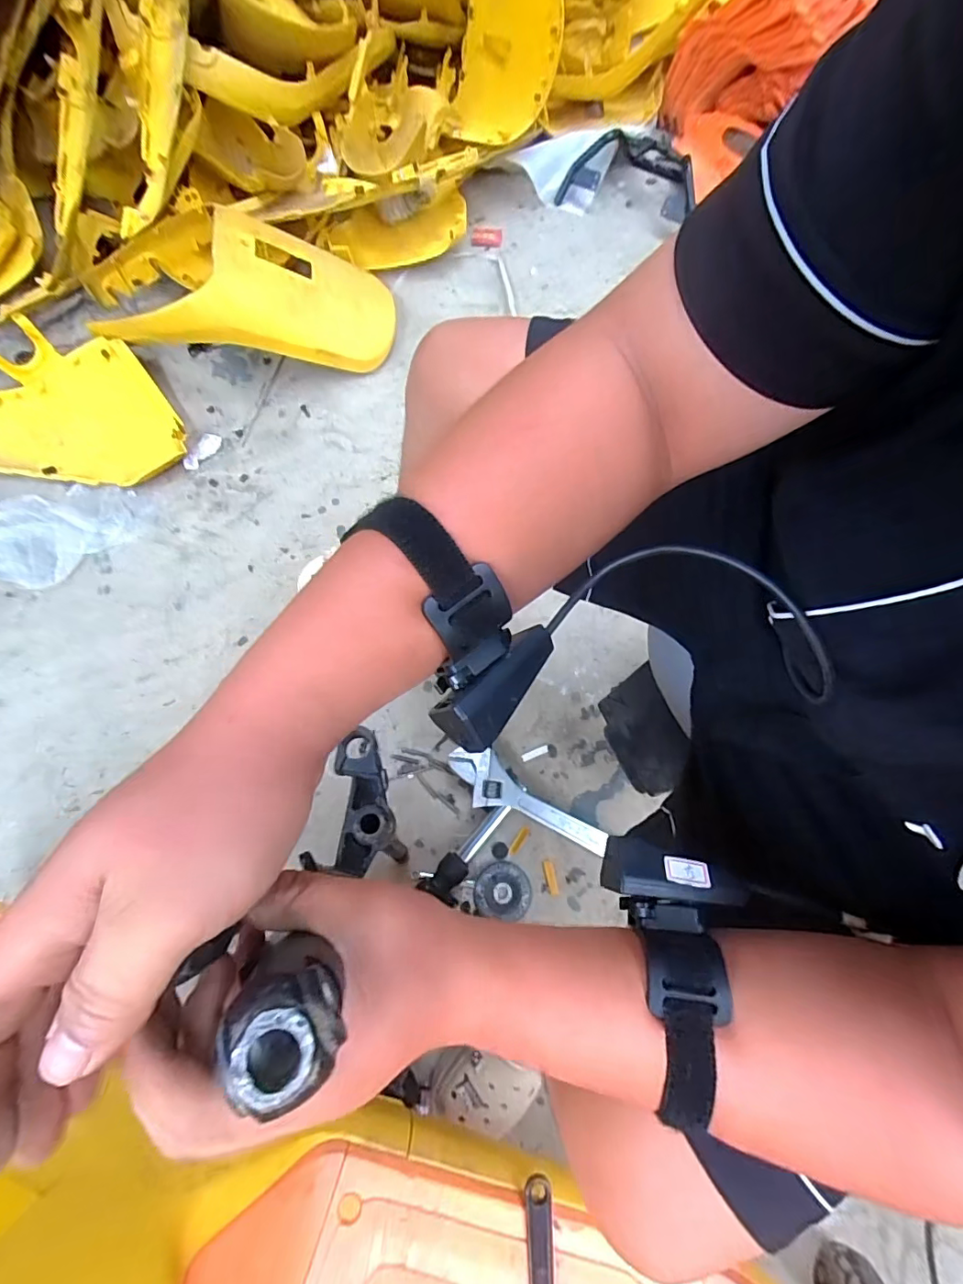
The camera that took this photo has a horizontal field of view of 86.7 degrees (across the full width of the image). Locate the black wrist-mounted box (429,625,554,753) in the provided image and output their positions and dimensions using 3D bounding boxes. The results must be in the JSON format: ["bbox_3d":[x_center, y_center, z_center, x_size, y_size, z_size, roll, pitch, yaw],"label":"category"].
[{"bbox_3d":[0.008,0.019,0.253,0.035,0.021,0.075,43,65,11],"label":"black wrist-mounted box"}]

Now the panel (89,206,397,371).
[{"bbox_3d":[-0.467,-0.673,0.998,0.564,0.188,0.229,-8,72,-3],"label":"panel"}]

